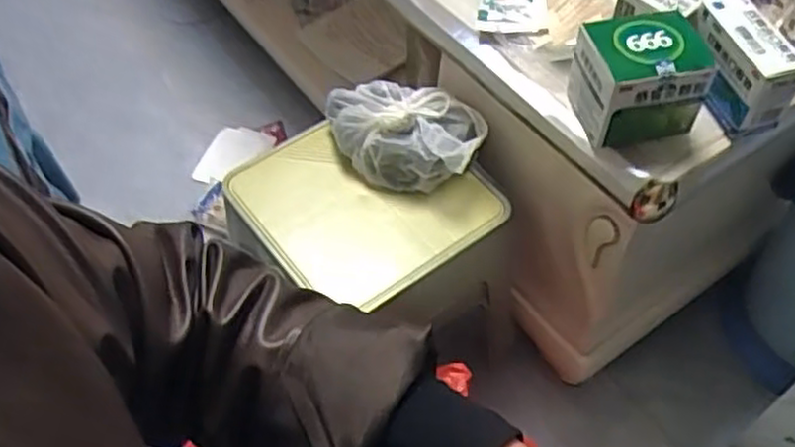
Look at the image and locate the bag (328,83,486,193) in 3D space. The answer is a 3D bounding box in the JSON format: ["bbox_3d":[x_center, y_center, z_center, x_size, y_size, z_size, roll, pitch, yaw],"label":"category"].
[{"bbox_3d":[0.001,-0.097,0.782,0.176,0.061,0.106,25,58,18],"label":"bag"}]

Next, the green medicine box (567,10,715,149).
[{"bbox_3d":[0.201,-0.122,0.612,0.092,0.078,0.080,-7,54,-4],"label":"green medicine box"}]

